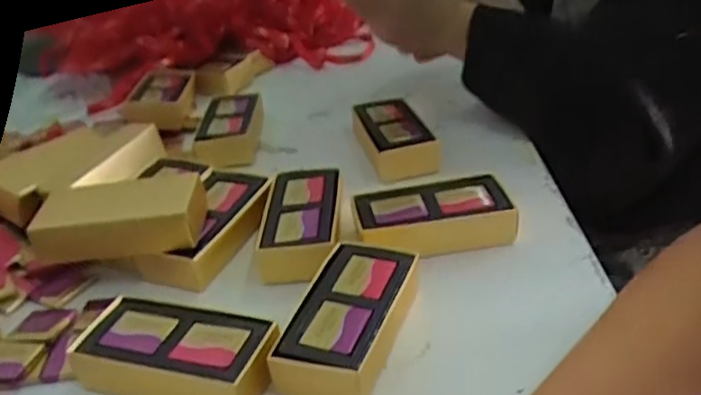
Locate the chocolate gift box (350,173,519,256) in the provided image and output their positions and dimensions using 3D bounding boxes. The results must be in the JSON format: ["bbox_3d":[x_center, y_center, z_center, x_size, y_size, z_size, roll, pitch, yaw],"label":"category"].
[{"bbox_3d":[0.061,0.016,0.501,0.113,0.034,0.065,-6,31,-1],"label":"chocolate gift box"}]

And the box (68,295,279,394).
[{"bbox_3d":[-0.105,0.098,0.398,0.118,0.033,0.062,6,33,18],"label":"box"}]

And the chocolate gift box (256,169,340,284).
[{"bbox_3d":[-0.037,0.019,0.517,0.057,0.034,0.121,-4,31,3],"label":"chocolate gift box"}]

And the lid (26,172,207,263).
[{"bbox_3d":[-0.168,0.014,0.480,0.114,0.036,0.052,-6,31,2],"label":"lid"}]

